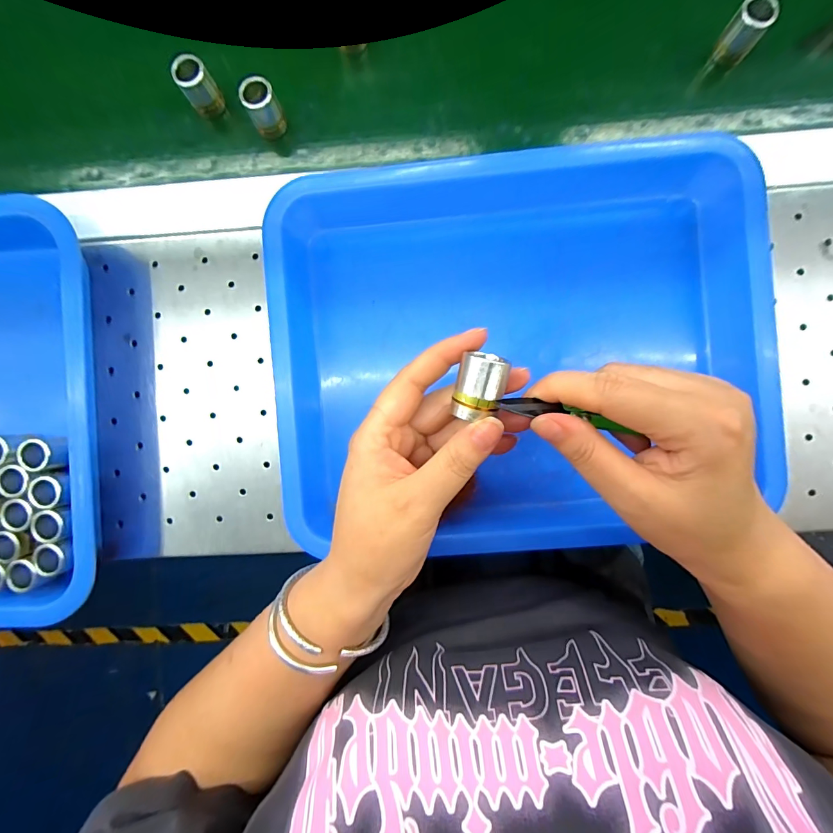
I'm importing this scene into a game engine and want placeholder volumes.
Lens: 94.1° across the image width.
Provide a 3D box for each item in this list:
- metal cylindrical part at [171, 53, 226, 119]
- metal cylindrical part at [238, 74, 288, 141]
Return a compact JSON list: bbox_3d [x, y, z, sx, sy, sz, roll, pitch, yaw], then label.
[{"bbox_3d":[-0.161,-0.245,0.291,0.023,0.038,0.019,-30,88,2],"label":"metal cylindrical part"},{"bbox_3d":[-0.111,-0.226,0.284,0.022,0.035,0.019,-23,88,2],"label":"metal cylindrical part"}]

